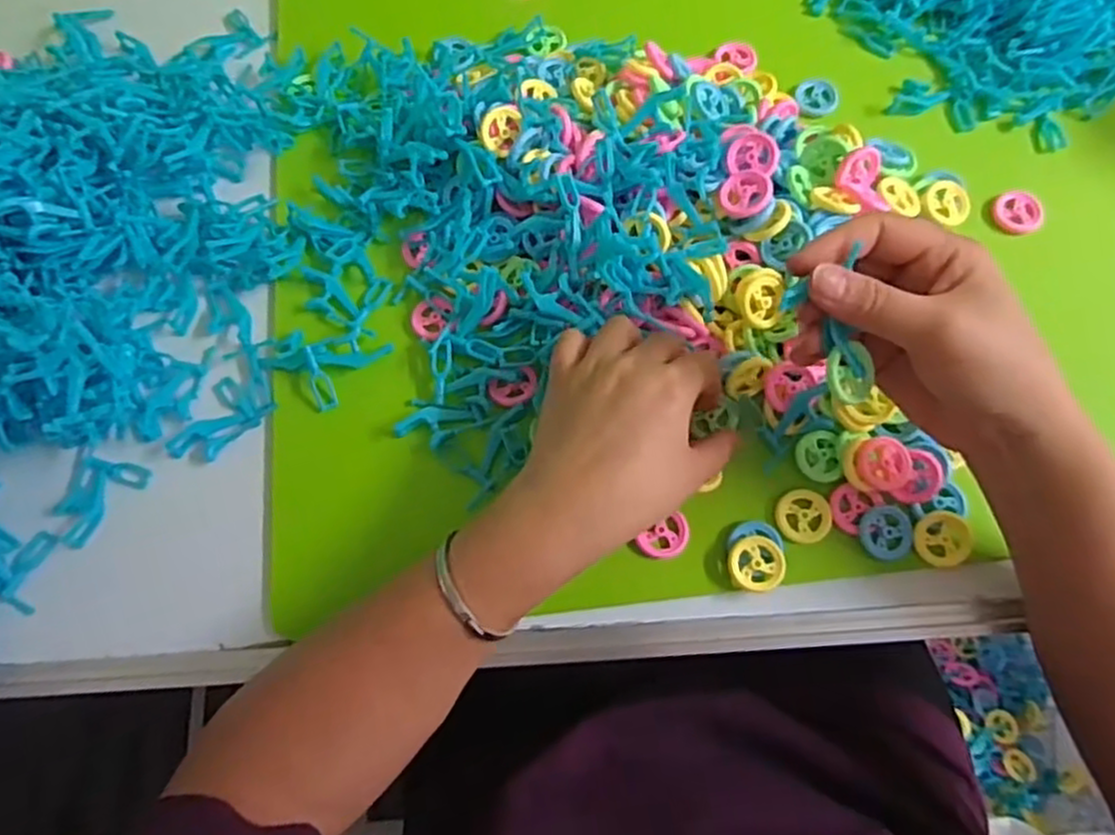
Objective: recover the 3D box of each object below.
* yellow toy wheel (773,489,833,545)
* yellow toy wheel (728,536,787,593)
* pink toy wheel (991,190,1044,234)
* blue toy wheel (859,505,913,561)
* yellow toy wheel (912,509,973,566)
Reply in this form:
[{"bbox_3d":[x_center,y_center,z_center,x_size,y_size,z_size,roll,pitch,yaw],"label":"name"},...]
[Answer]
[{"bbox_3d":[0.138,0.055,0.405,0.031,0.004,0.030,0,69,1],"label":"yellow toy wheel"},{"bbox_3d":[0.109,0.080,0.398,0.030,0.008,0.029,0,69,1],"label":"yellow toy wheel"},{"bbox_3d":[0.297,-0.132,0.467,0.026,0.010,0.030,-39,73,-13],"label":"pink toy wheel"},{"bbox_3d":[0.182,0.064,0.401,0.028,0.004,0.030,0,69,1],"label":"blue toy wheel"},{"bbox_3d":[0.212,0.066,0.399,0.030,0.004,0.030,0,69,1],"label":"yellow toy wheel"}]

